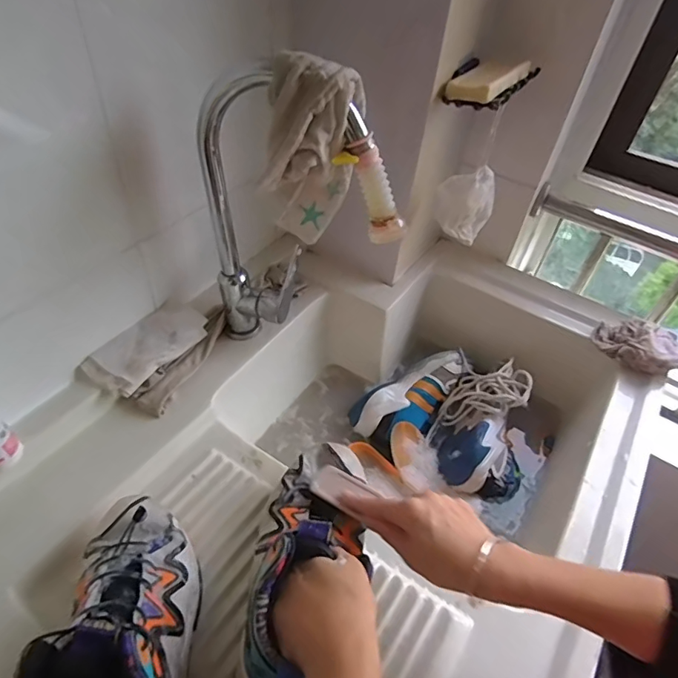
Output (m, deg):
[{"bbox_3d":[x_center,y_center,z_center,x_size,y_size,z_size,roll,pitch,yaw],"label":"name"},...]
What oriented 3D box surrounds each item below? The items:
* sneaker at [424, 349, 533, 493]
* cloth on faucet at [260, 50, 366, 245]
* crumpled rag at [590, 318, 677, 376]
[{"bbox_3d":[0.221,0.131,0.778,0.114,0.086,0.229,24,49,16],"label":"sneaker"},{"bbox_3d":[-0.027,-0.185,0.535,0.086,0.230,0.087,6,69,0],"label":"cloth on faucet"},{"bbox_3d":[0.466,0.009,0.748,0.079,0.046,0.126,-25,54,-26],"label":"crumpled rag"}]

